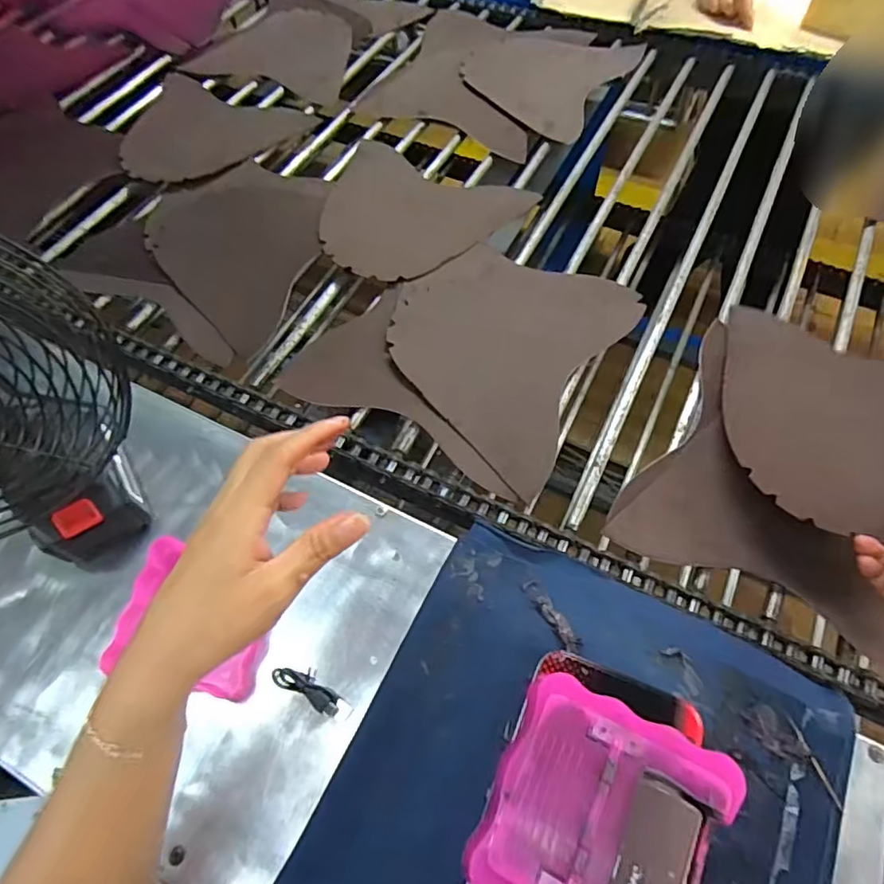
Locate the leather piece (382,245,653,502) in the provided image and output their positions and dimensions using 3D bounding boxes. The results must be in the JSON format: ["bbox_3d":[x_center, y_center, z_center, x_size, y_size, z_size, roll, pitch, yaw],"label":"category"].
[{"bbox_3d":[0.060,-0.107,0.598,0.232,0.019,0.255,31,67,18],"label":"leather piece"}]

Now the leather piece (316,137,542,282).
[{"bbox_3d":[-0.045,-0.277,0.700,0.240,0.018,0.218,24,65,14],"label":"leather piece"}]

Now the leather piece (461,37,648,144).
[{"bbox_3d":[0.145,-0.545,0.842,0.214,0.011,0.239,28,66,16],"label":"leather piece"}]

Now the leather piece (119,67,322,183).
[{"bbox_3d":[-0.345,-0.436,0.806,0.241,0.017,0.221,26,64,11],"label":"leather piece"}]

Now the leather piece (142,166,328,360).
[{"bbox_3d":[-0.263,-0.238,0.685,0.224,0.015,0.266,16,63,11],"label":"leather piece"}]

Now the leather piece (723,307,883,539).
[{"bbox_3d":[0.369,-0.019,0.504,0.245,0.019,0.227,16,60,31],"label":"leather piece"}]

